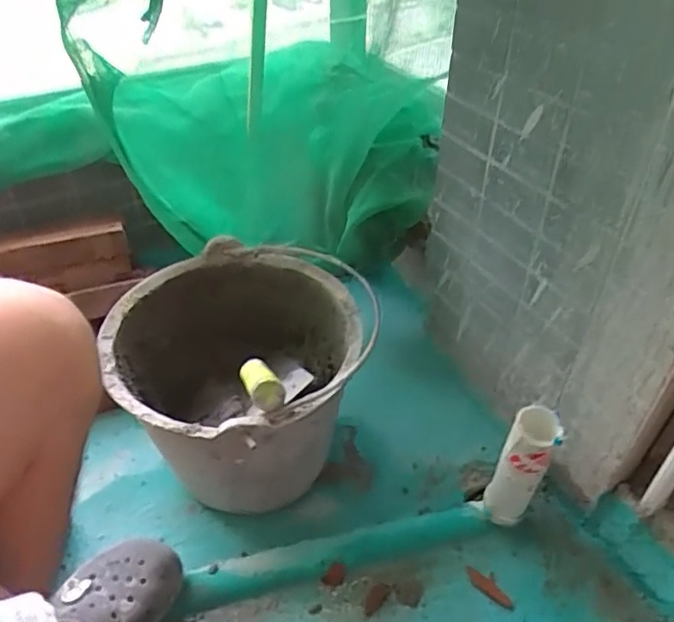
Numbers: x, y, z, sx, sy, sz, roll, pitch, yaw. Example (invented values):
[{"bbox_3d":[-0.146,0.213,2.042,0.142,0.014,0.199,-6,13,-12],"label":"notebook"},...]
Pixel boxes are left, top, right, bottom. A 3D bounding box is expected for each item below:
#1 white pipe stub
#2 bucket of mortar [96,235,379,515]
[{"bbox_3d":[0.219,0.188,0.686,0.052,0.183,0.043,23,46,25],"label":"white pipe stub"},{"bbox_3d":[-0.122,0.103,0.777,0.313,0.268,0.307,0,40,0],"label":"bucket of mortar"}]

